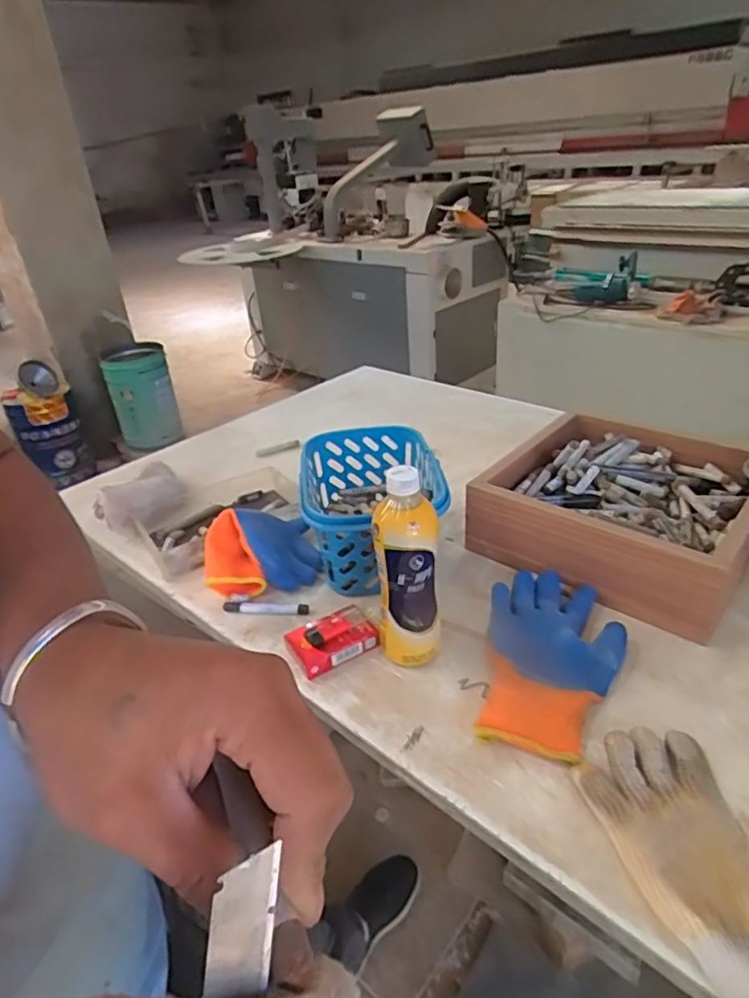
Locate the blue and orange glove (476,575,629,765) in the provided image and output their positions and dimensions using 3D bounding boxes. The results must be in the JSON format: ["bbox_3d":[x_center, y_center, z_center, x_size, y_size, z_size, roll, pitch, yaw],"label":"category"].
[{"bbox_3d":[0.184,0.159,0.610,0.136,0.037,0.237,4,32,15],"label":"blue and orange glove"}]

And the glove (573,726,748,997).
[{"bbox_3d":[0.246,0.257,0.438,0.123,0.022,0.196,-11,32,-10],"label":"glove"}]

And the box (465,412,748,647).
[{"bbox_3d":[0.321,0.013,0.770,0.295,0.122,0.291,21,39,35],"label":"box"}]

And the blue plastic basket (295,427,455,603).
[{"bbox_3d":[-0.001,0.014,0.769,0.172,0.124,0.239,-8,31,-6],"label":"blue plastic basket"}]

